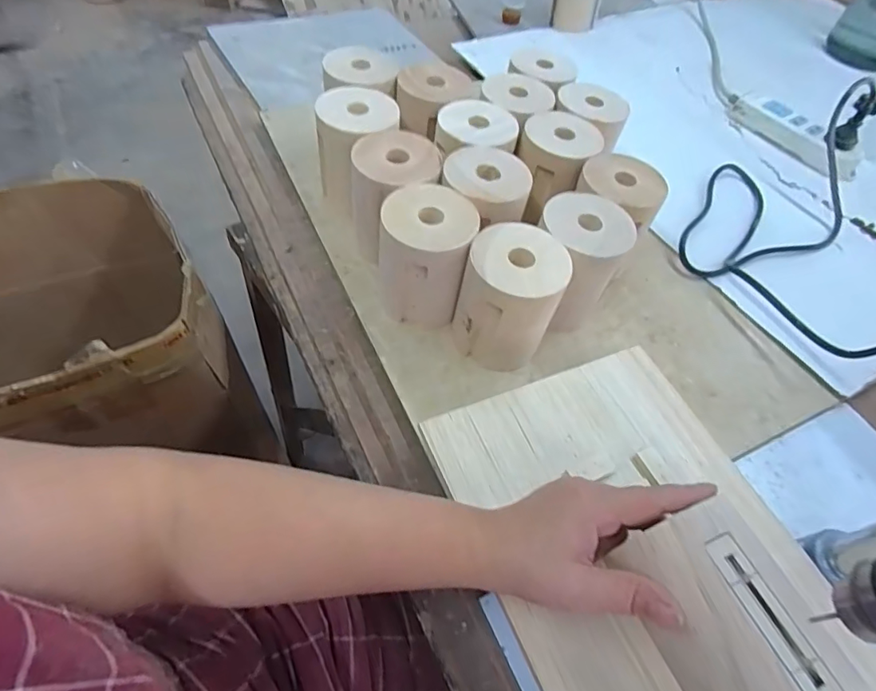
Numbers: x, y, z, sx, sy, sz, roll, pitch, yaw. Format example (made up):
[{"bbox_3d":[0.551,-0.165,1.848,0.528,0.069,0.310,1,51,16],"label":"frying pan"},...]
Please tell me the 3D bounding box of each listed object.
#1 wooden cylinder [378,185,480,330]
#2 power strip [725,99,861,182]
[{"bbox_3d":[-0.011,-0.076,0.445,0.079,0.099,0.076,8,55,1],"label":"wooden cylinder"},{"bbox_3d":[0.488,-0.288,0.690,0.070,0.035,0.181,-26,61,-21],"label":"power strip"}]

